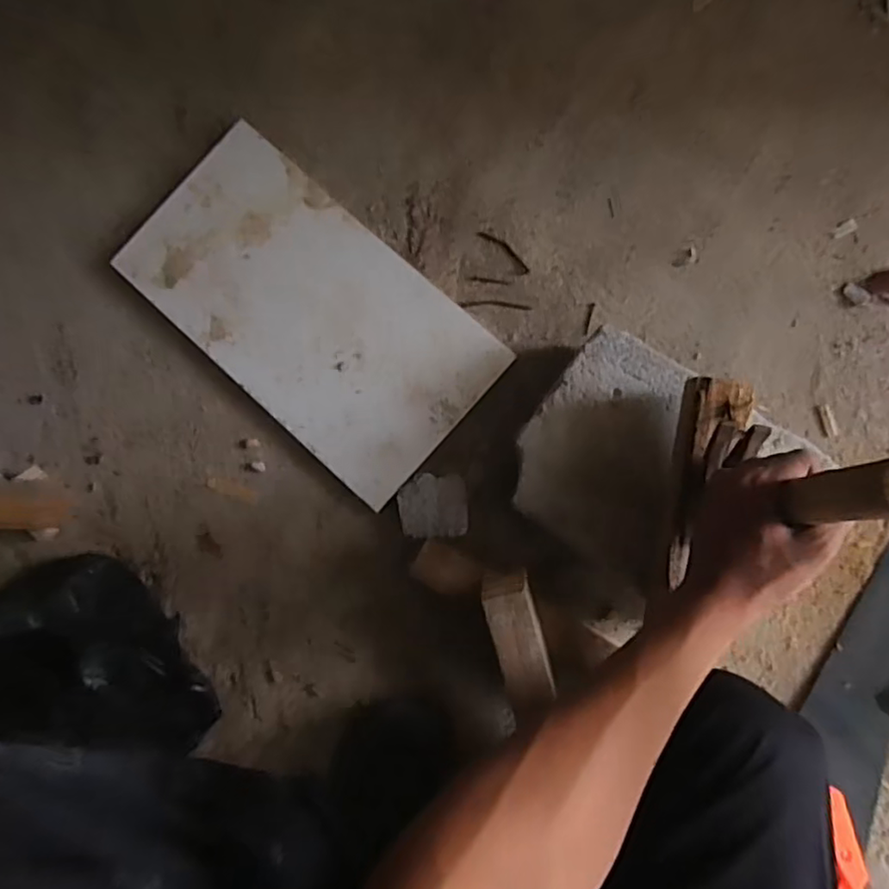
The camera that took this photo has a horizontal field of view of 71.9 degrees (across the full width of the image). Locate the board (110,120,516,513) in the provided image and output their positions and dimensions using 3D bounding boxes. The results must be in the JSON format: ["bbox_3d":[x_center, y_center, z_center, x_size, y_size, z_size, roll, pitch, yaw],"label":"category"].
[{"bbox_3d":[-0.151,-0.149,0.666,0.414,0.012,0.217,42,88,9],"label":"board"}]

